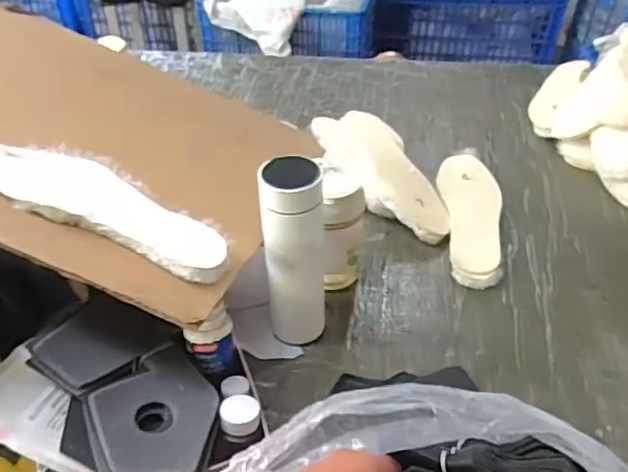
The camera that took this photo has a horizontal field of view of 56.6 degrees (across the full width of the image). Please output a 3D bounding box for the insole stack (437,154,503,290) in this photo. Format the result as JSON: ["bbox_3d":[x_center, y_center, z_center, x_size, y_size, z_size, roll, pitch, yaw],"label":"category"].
[{"bbox_3d":[0.221,-0.030,0.820,0.082,0.029,0.244,4,42,6],"label":"insole stack"}]

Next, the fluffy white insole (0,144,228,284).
[{"bbox_3d":[-0.203,-0.029,0.571,0.253,0.016,0.082,24,46,4],"label":"fluffy white insole"}]

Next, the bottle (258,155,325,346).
[{"bbox_3d":[-0.020,0.020,0.633,0.064,0.218,0.074,2,42,3],"label":"bottle"}]

